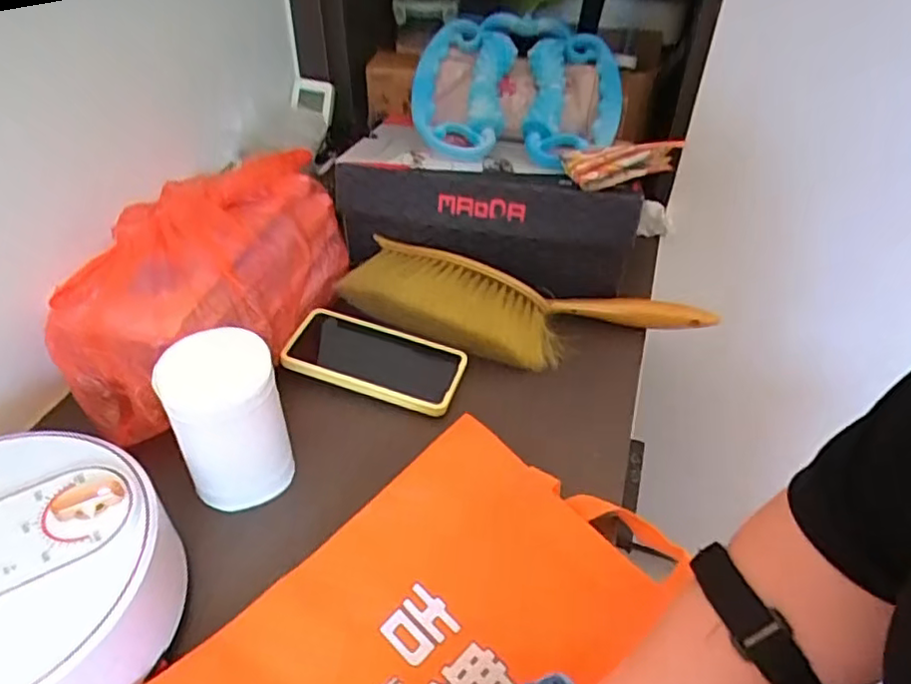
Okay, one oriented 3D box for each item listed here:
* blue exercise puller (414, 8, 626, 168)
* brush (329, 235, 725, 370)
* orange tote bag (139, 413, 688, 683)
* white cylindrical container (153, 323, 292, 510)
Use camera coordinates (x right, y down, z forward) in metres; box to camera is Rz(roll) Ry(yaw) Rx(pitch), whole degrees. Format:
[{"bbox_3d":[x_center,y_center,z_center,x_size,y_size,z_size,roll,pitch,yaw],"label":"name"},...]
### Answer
[{"bbox_3d":[0.073,-0.292,0.735,0.238,0.096,0.200,2,42,0],"label":"blue exercise puller"},{"bbox_3d":[0.076,-0.034,0.663,0.383,0.059,0.107,7,42,6],"label":"brush"},{"bbox_3d":[-0.012,0.222,0.388,0.266,0.062,0.366,32,50,29],"label":"orange tote bag"},{"bbox_3d":[-0.174,0.061,0.501,0.077,0.126,0.074,1,42,-1],"label":"white cylindrical container"}]

